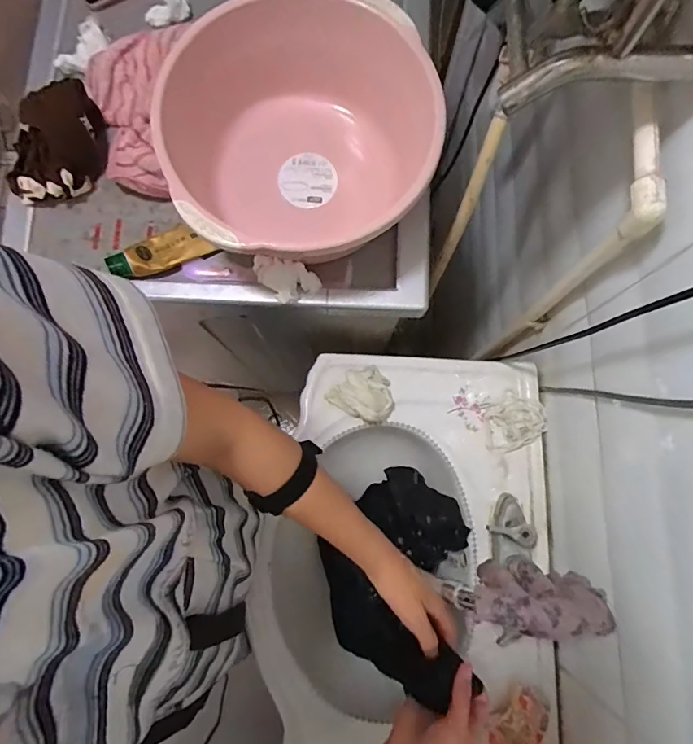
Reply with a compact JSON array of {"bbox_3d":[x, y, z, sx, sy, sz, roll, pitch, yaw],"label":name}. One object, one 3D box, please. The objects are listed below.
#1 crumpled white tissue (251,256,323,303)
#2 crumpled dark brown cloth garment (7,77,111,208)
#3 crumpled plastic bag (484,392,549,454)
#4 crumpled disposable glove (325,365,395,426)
[{"bbox_3d":[-0.077,-0.114,0.573,0.083,0.028,0.046,9,77,2],"label":"crumpled white tissue"},{"bbox_3d":[-0.365,-0.291,0.582,0.088,0.071,0.160,24,78,5],"label":"crumpled dark brown cloth garment"},{"bbox_3d":[0.260,0.076,0.683,0.086,0.029,0.084,-1,77,-1],"label":"crumpled plastic bag"},{"bbox_3d":[0.029,0.030,0.674,0.093,0.050,0.079,31,79,6],"label":"crumpled disposable glove"}]

